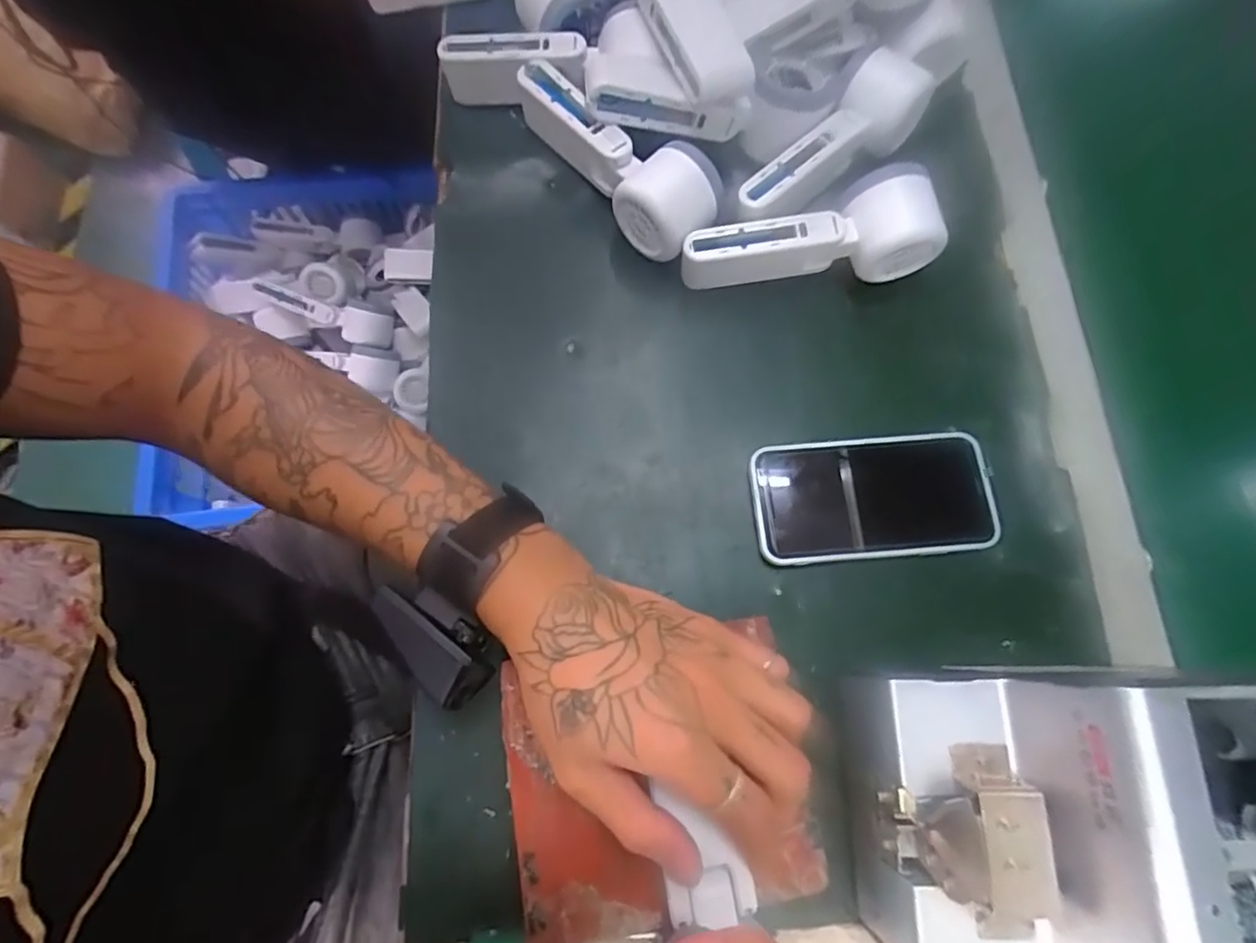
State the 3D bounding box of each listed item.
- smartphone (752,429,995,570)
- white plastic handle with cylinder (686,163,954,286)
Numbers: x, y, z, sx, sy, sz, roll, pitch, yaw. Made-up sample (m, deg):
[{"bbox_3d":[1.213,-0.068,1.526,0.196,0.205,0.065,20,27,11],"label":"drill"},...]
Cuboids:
[{"bbox_3d":[0.151,0.016,0.383,0.145,0.010,0.074,-4,74,-3],"label":"smartphone"},{"bbox_3d":[0.117,-0.150,0.396,0.162,0.050,0.051,-11,74,-5],"label":"white plastic handle with cylinder"}]

